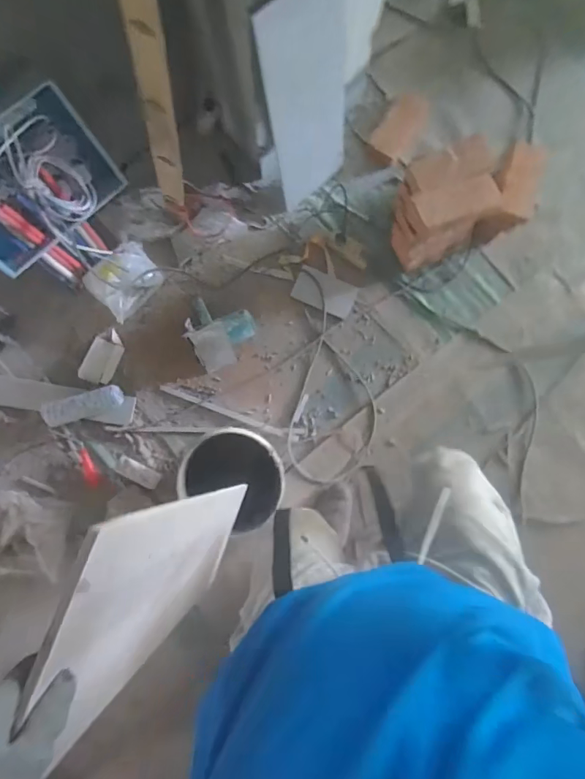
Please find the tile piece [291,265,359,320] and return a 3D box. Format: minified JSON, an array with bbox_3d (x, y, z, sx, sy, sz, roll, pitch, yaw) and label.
[{"bbox_3d":[0.099,-0.301,1.411,0.184,0.005,0.111,25,86,0],"label":"tile piece"}]

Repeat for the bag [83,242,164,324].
[{"bbox_3d":[-0.494,-0.326,1.336,0.195,0.092,0.149,-44,88,-4],"label":"bag"}]

